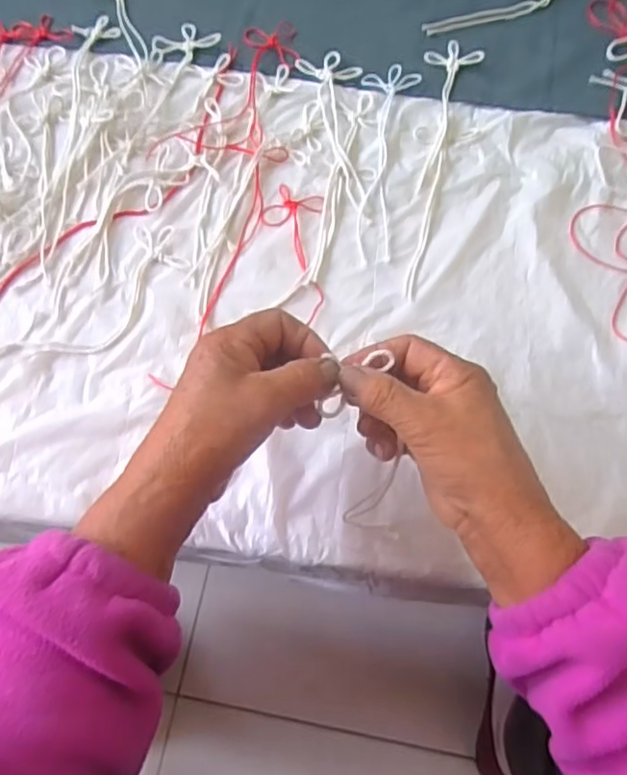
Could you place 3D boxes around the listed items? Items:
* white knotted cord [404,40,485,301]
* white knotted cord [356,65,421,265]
[{"bbox_3d":[0.098,-0.198,0.511,0.045,0.007,0.273,15,69,4],"label":"white knotted cord"},{"bbox_3d":[0.054,-0.194,0.504,0.047,0.004,0.202,11,69,2],"label":"white knotted cord"}]

